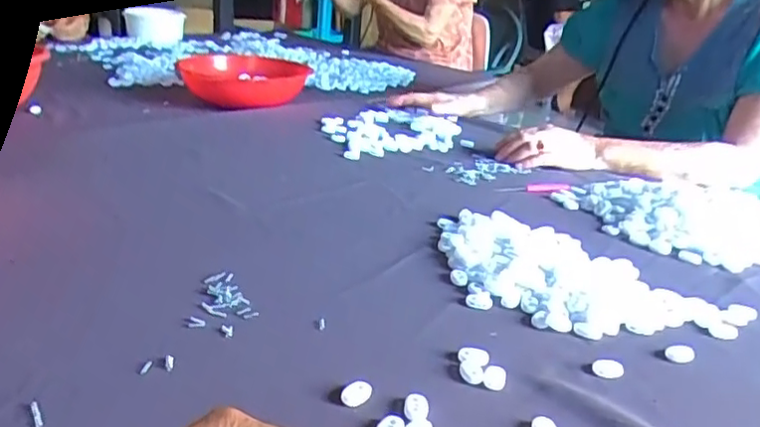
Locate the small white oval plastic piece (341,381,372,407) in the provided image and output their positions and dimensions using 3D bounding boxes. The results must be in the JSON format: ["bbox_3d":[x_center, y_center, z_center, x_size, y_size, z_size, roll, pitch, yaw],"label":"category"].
[{"bbox_3d":[-0.015,0.122,0.424,0.022,0.008,0.015,-13,30,-36],"label":"small white oval plastic piece"}]

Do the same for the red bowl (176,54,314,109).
[{"bbox_3d":[-0.237,-0.242,1.130,0.206,0.057,0.197,5,23,-1],"label":"red bowl"}]

